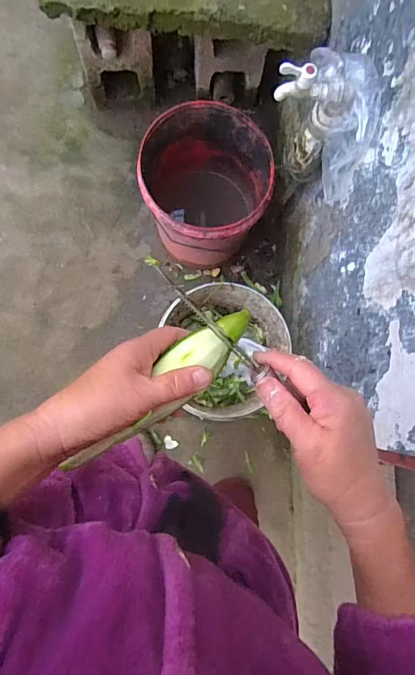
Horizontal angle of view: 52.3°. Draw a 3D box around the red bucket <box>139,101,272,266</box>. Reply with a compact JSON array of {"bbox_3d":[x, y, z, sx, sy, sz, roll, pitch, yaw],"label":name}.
[{"bbox_3d":[-0.017,-0.375,1.124,0.308,0.360,0.312,1,81,-6],"label":"red bucket"}]

